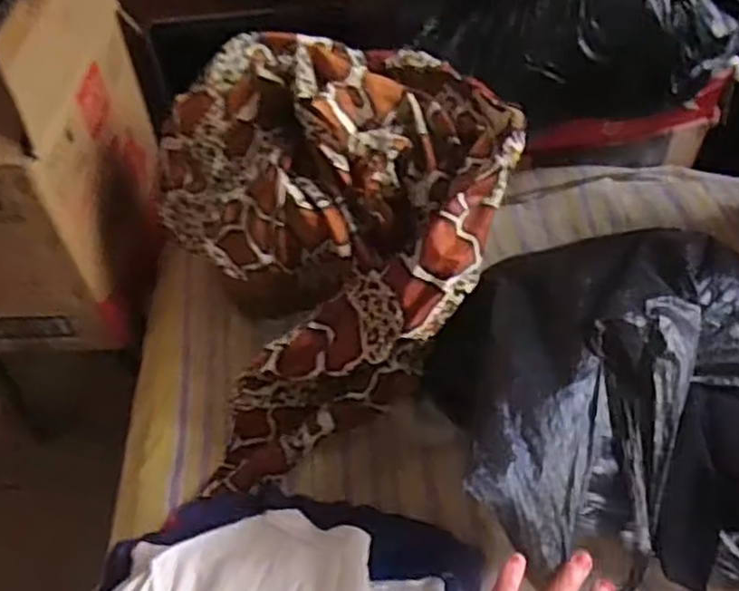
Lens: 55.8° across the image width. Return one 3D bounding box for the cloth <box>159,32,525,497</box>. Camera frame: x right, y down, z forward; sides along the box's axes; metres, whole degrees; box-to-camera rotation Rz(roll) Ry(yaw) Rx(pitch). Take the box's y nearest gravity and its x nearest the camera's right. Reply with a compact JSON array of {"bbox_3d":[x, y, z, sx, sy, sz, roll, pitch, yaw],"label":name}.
[{"bbox_3d":[-0.033,-0.053,0.716,0.353,0.289,0.309,-16,48,-9],"label":"cloth"}]

